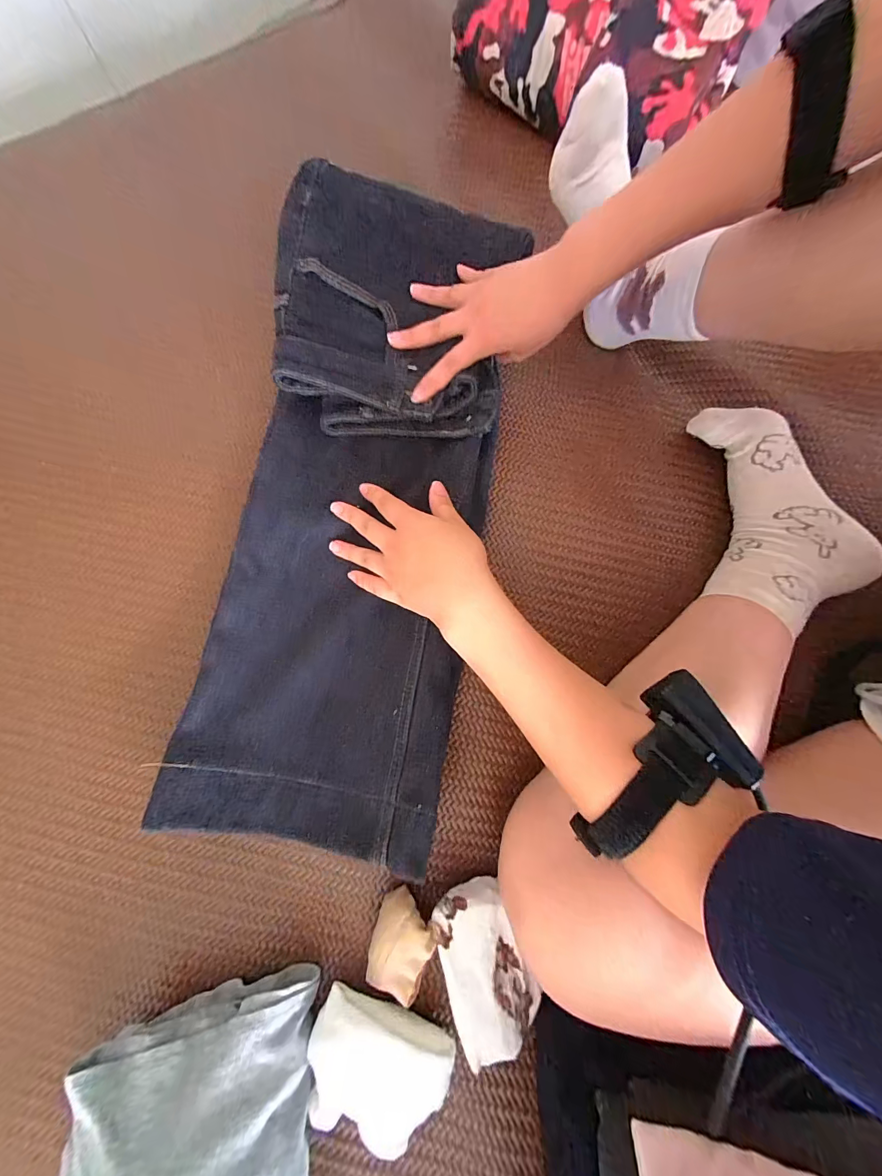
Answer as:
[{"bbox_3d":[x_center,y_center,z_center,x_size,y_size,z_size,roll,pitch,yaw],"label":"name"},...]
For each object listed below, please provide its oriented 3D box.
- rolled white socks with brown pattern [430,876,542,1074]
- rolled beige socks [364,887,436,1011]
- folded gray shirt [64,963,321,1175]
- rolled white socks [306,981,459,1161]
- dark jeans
[{"bbox_3d":[0.031,0.267,0.281,0.054,0.048,0.089,-23,79,-6],"label":"rolled white socks with brown pattern"},{"bbox_3d":[-0.030,0.266,0.291,0.043,0.030,0.066,17,78,3],"label":"rolled beige socks"},{"bbox_3d":[-0.154,0.363,0.243,0.144,0.082,0.155,-8,78,-3],"label":"folded gray shirt"},{"bbox_3d":[-0.045,0.335,0.275,0.096,0.037,0.063,19,78,3],"label":"rolled white socks"},{"bbox_3d":[-0.069,-0.091,0.334,0.214,0.055,0.565,6,82,1],"label":"dark jeans"}]

